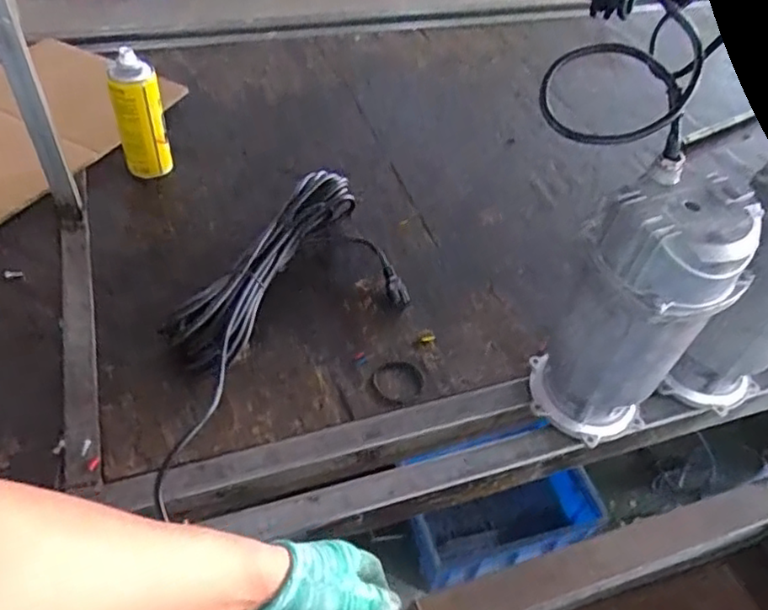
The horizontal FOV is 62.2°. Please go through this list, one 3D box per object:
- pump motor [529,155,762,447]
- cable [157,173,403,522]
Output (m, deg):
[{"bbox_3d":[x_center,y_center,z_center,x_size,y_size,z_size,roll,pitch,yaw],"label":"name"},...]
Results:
[{"bbox_3d":[0.243,0.023,0.646,0.135,0.308,0.107,32,52,22],"label":"pump motor"},{"bbox_3d":[-0.134,0.017,0.765,0.217,0.073,0.465,28,51,19],"label":"cable"}]

